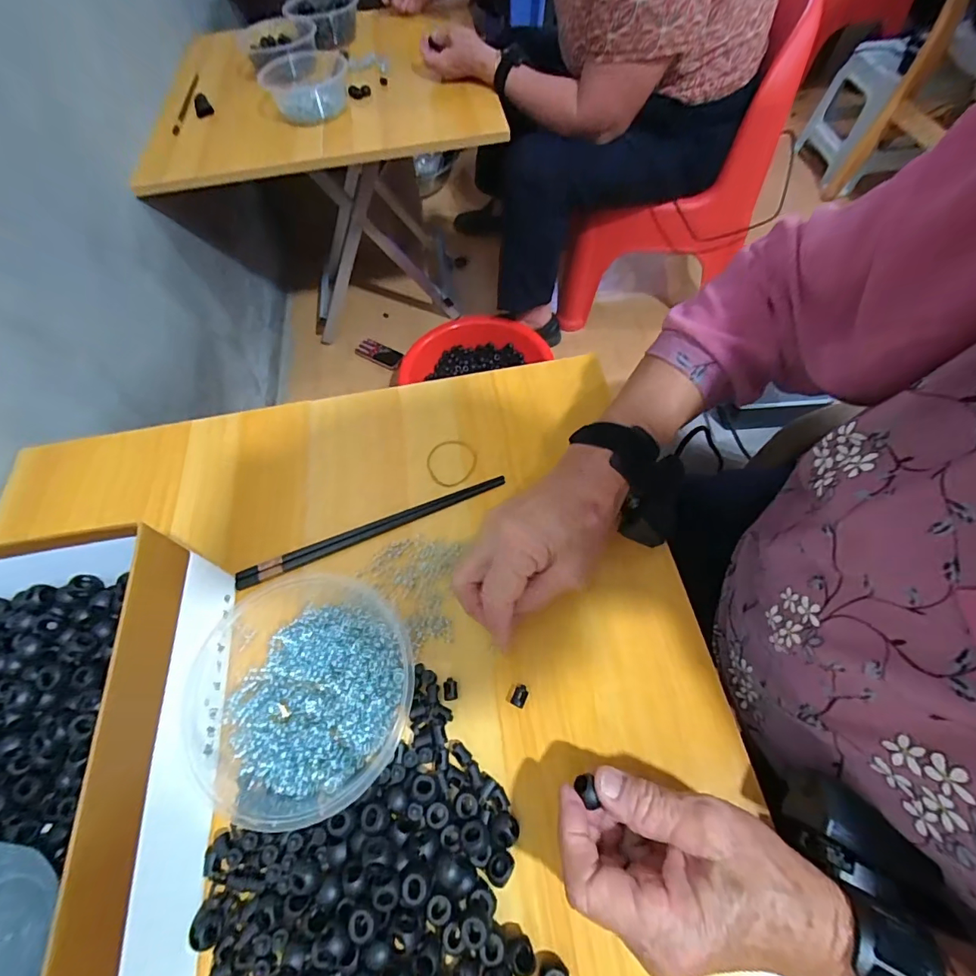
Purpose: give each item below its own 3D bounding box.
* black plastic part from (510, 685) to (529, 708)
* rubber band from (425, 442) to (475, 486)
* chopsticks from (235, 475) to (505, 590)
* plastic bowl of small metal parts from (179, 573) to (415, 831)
[{"bbox_3d":[0.023,0.146,0.326,0.010,0.009,0.014,22,65,15],"label":"black plastic part"},{"bbox_3d":[-0.034,-0.024,0.428,0.045,0.004,0.049,-2,61,3],"label":"rubber band"},{"bbox_3d":[-0.096,0.033,0.396,0.234,0.005,0.014,-22,62,-8],"label":"chopsticks"},{"bbox_3d":[-0.130,0.131,0.316,0.155,0.053,0.150,-2,61,3],"label":"plastic bowl of small metal parts"}]

